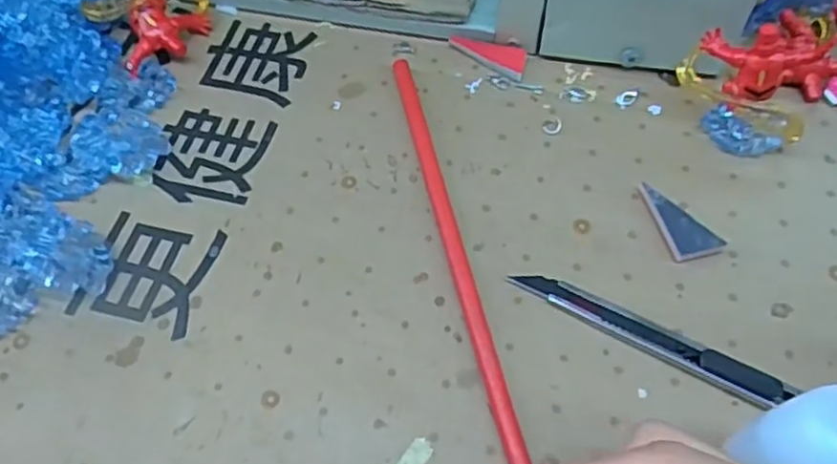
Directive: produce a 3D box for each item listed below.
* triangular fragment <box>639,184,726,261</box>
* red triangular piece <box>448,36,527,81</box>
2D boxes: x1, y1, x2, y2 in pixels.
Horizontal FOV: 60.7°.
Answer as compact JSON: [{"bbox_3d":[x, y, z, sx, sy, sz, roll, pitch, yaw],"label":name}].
[{"bbox_3d":[0.107,-0.006,0.293,0.020,0.006,0.037,-14,59,-7],"label":"triangular fragment"},{"bbox_3d":[0.033,-0.085,0.345,0.038,0.004,0.017,13,59,9],"label":"red triangular piece"}]

